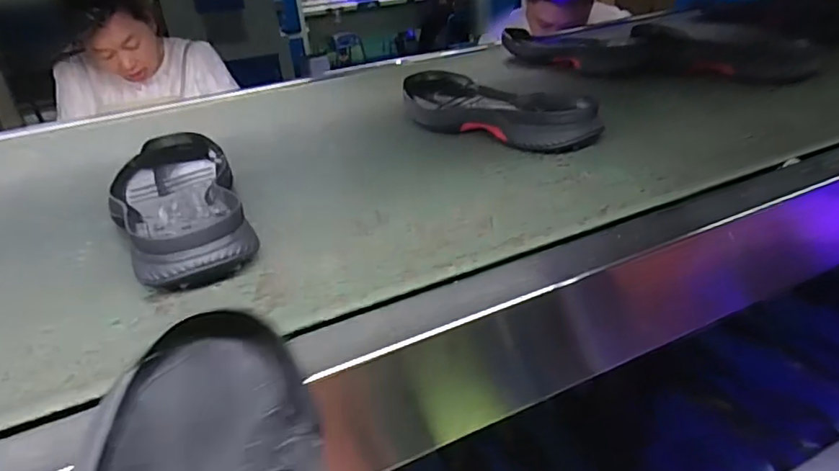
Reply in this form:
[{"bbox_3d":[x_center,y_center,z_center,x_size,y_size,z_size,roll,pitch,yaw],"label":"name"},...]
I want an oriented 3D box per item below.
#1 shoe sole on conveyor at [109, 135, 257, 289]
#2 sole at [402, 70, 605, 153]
[{"bbox_3d":[-0.226,-0.032,0.525,0.112,0.043,0.311,-15,30,-18],"label":"shoe sole on conveyor"},{"bbox_3d":[0.074,-0.154,0.703,0.114,0.047,0.314,-20,31,-25],"label":"sole"}]

